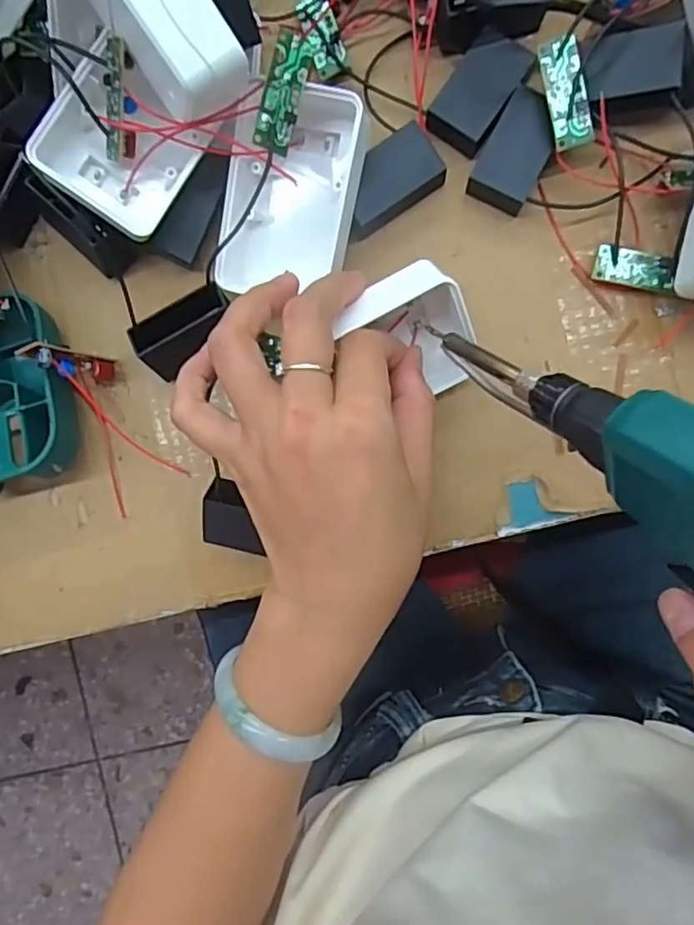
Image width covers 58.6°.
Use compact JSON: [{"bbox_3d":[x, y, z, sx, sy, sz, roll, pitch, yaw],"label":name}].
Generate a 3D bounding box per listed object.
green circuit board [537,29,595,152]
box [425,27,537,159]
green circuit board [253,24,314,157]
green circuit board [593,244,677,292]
[{"bbox_3d":[0.097,-0.164,0.273,0.016,0.004,0.045,-13,103,15],"label":"green circuit board"},{"bbox_3d":[0.063,-0.175,0.291,0.031,0.011,0.052,35,93,3],"label":"box"},{"bbox_3d":[-0.026,-0.152,0.253,0.016,0.004,0.045,12,99,-29],"label":"green circuit board"},{"bbox_3d":[0.134,-0.090,0.287,0.035,0.006,0.016,13,98,14],"label":"green circuit board"}]

